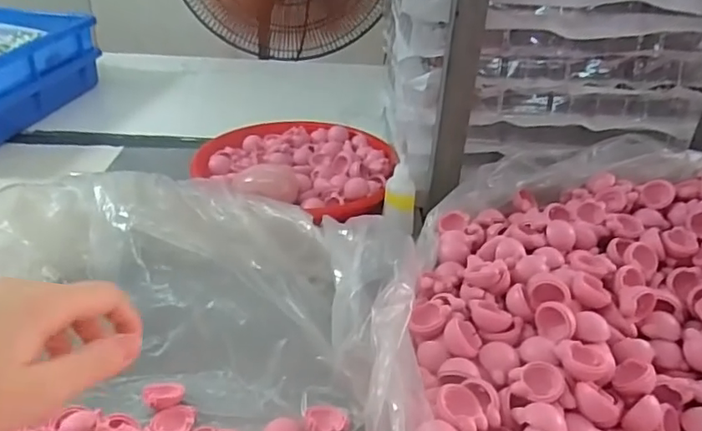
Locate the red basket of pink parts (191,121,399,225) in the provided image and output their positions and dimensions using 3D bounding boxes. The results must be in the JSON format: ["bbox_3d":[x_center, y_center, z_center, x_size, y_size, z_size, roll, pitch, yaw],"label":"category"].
[{"bbox_3d":[-0.070,-0.061,0.729,0.243,0.047,0.220,10,31,8],"label":"red basket of pink parts"}]

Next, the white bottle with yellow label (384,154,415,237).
[{"bbox_3d":[0.052,-0.024,0.621,0.029,0.077,0.025,-4,6,-14],"label":"white bottle with yellow label"}]

